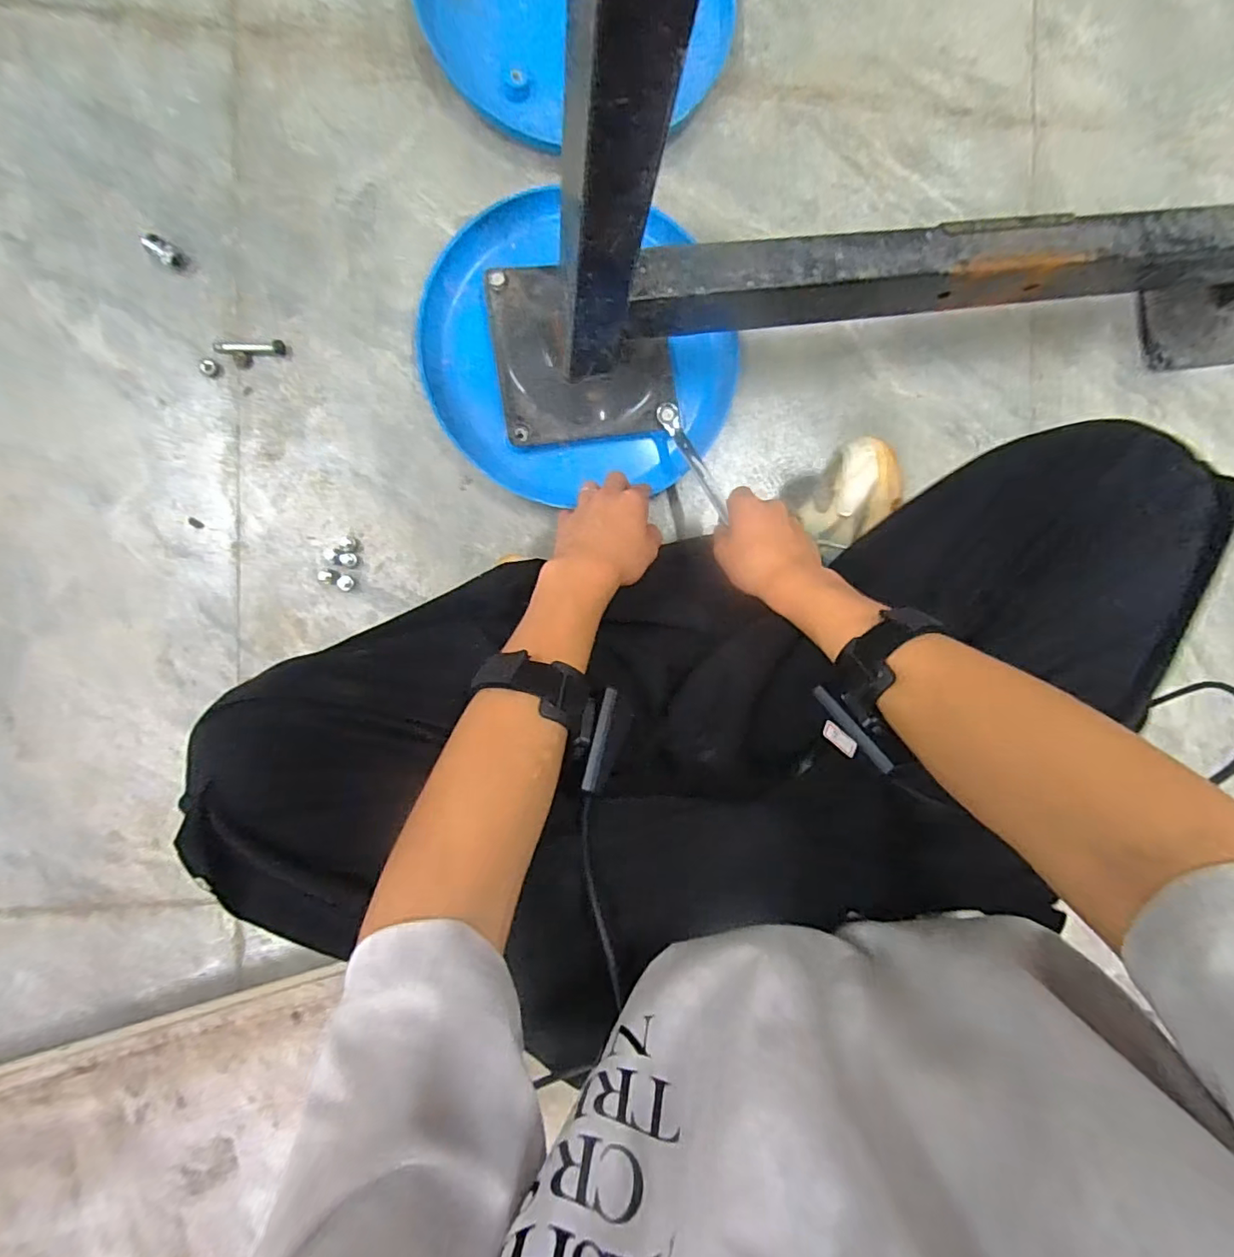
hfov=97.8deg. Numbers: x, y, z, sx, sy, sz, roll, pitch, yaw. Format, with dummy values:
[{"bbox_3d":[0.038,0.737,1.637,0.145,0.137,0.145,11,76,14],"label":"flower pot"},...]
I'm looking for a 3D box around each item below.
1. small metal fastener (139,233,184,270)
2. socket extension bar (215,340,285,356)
[{"bbox_3d":[-0.402,-0.334,0.475,0.033,0.012,0.018,35,87,-5],"label":"small metal fastener"},{"bbox_3d":[-0.332,-0.255,0.487,0.060,0.010,0.012,-3,90,-6],"label":"socket extension bar"}]

